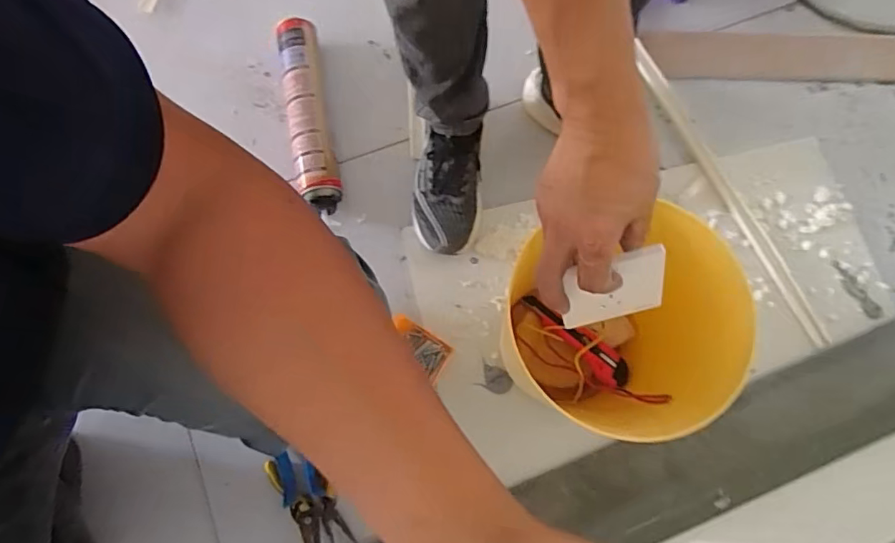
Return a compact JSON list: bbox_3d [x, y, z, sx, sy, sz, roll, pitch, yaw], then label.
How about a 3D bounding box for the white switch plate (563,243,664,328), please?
[{"bbox_3d":[0.138,0.017,0.437,0.083,0.094,0.010,-11,55,13],"label":"white switch plate"}]

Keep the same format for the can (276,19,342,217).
[{"bbox_3d":[-0.214,-0.240,0.802,0.063,0.067,0.317,-10,76,-4],"label":"can"}]

